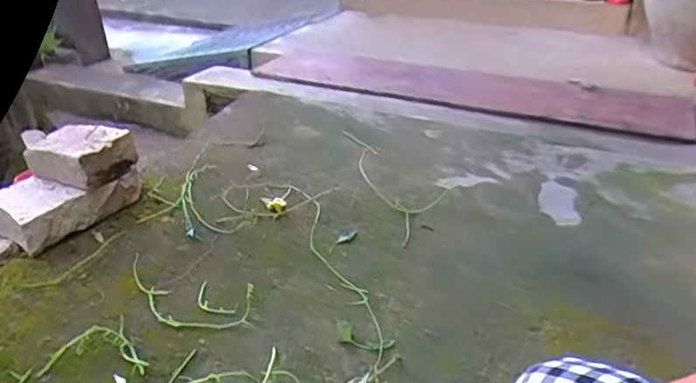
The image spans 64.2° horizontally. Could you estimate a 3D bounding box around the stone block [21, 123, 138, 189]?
[{"bbox_3d":[-0.799,-0.113,1.629,0.331,0.119,0.175,14,34,25],"label":"stone block"}]

